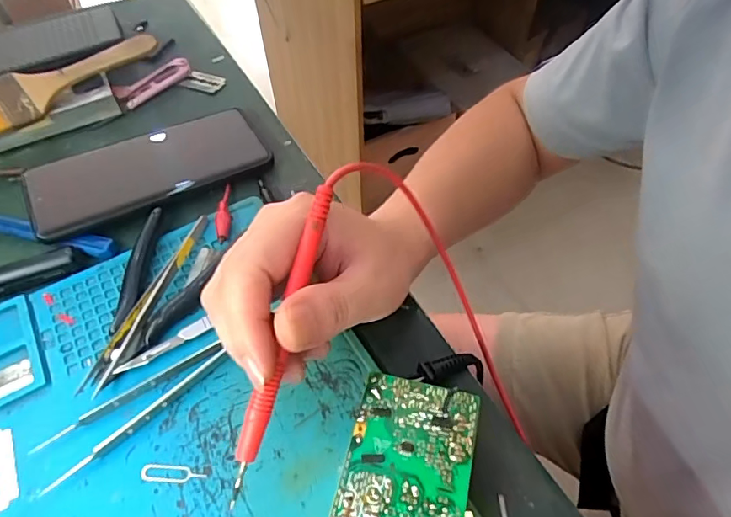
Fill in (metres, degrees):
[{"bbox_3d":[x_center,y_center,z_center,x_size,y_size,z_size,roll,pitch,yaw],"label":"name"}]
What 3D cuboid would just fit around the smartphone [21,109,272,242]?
[{"bbox_3d":[-0.156,-0.067,0.354,0.162,0.009,0.070,-25,63,-18],"label":"smartphone"}]

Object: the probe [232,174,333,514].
[{"bbox_3d":[-0.033,0.030,0.193,0.009,0.008,0.126,13,79,10],"label":"probe"}]

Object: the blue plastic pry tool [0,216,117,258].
[{"bbox_3d":[-0.248,-0.024,0.338,0.169,0.008,0.013,12,55,10],"label":"blue plastic pry tool"}]

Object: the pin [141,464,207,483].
[{"bbox_3d":[-0.096,0.107,0.243,0.033,0.004,0.008,2,54,2],"label":"pin"}]

